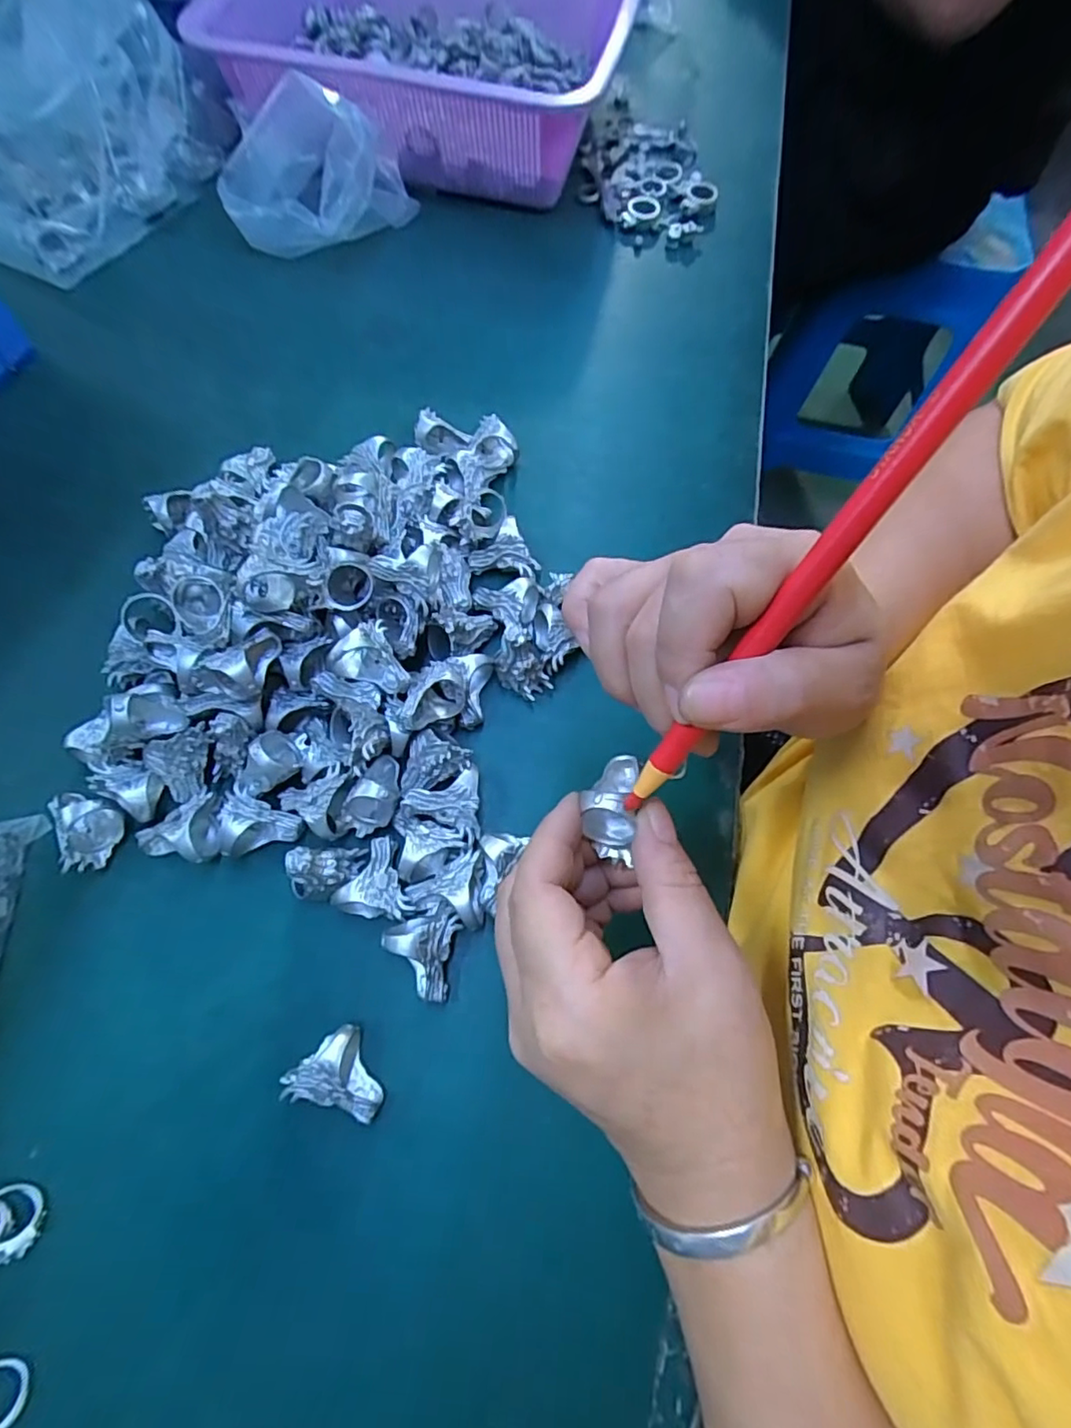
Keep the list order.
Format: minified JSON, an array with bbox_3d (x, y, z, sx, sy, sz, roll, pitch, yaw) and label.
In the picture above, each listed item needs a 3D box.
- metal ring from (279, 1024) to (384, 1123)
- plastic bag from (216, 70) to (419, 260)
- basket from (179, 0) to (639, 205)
[{"bbox_3d":[-0.083,0.151,0.241,0.032,0.023,0.035,1,68,-1],"label":"metal ring"},{"bbox_3d":[-0.153,-0.371,0.409,0.130,0.082,0.053,-11,69,-6],"label":"plastic bag"},{"bbox_3d":[-0.097,-0.480,0.428,0.302,0.100,0.215,20,69,6],"label":"basket"}]

